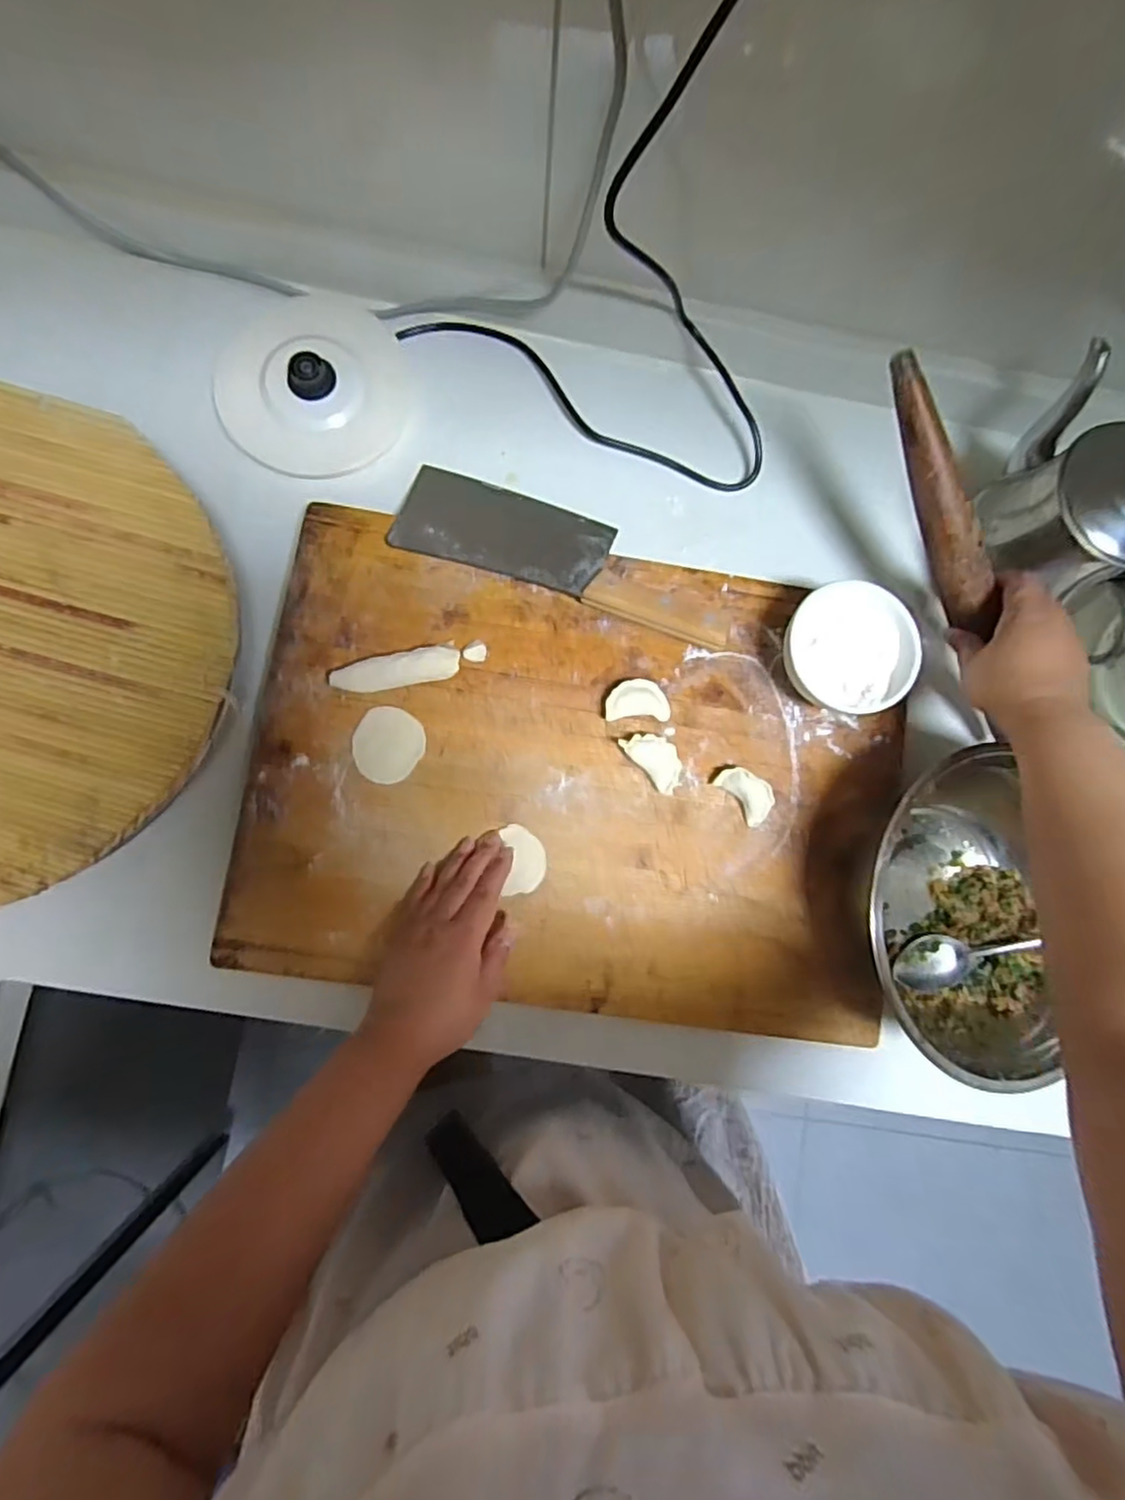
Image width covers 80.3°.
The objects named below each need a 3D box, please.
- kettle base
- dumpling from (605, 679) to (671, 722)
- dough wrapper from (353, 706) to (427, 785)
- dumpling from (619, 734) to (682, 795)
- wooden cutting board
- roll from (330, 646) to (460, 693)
[{"bbox_3d":[-0.199,-0.296,0.532,0.145,0.030,0.144,1,83,-6],"label":"kettle base"},{"bbox_3d":[0.057,-0.037,0.512,0.049,0.020,0.030,-1,83,-6],"label":"dumpling"},{"bbox_3d":[-0.130,-0.003,0.500,0.051,0.004,0.055,1,83,-6],"label":"dough wrapper"},{"bbox_3d":[0.072,0.007,0.511,0.029,0.016,0.053,-43,89,-9],"label":"dumpling"},{"bbox_3d":[0.016,0.020,0.512,0.482,0.035,0.341,10,82,-5],"label":"wooden cutting board"},{"bbox_3d":[-0.124,-0.059,0.498,0.093,0.020,0.024,-10,84,-7],"label":"roll"}]

